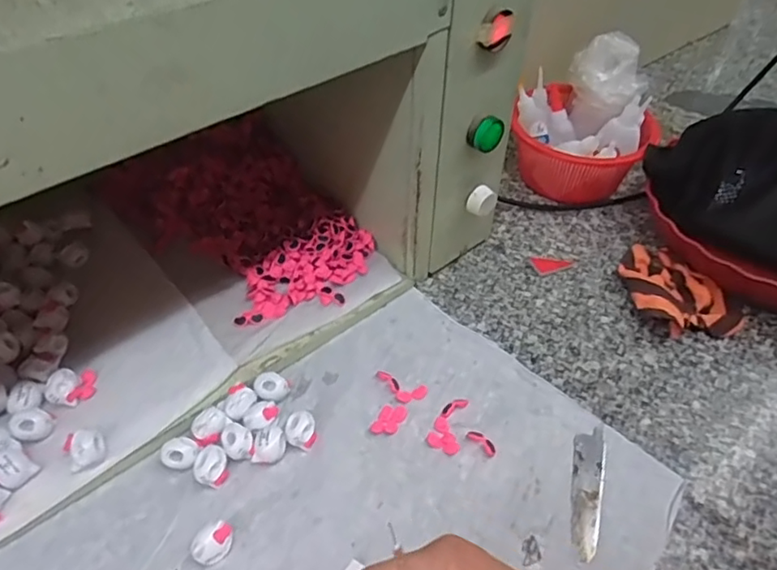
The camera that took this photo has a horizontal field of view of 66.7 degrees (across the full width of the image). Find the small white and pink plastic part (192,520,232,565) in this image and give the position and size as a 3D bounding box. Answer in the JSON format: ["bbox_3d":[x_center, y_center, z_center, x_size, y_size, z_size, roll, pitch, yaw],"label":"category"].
[{"bbox_3d":[-0.110,0.161,0.370,0.026,0.019,0.015,-33,53,-27],"label":"small white and pink plastic part"}]

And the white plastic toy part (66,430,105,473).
[{"bbox_3d":[-0.203,0.109,0.393,0.021,0.014,0.022,-1,46,1],"label":"white plastic toy part"}]

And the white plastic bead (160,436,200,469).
[{"bbox_3d":[-0.144,0.118,0.410,0.024,0.019,0.020,-28,51,-23],"label":"white plastic bead"}]

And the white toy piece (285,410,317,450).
[{"bbox_3d":[-0.063,0.105,0.425,0.021,0.015,0.023,-1,46,1],"label":"white toy piece"}]

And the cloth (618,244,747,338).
[{"bbox_3d":[0.257,0.006,0.525,0.109,0.024,0.081,30,53,27],"label":"cloth"}]

